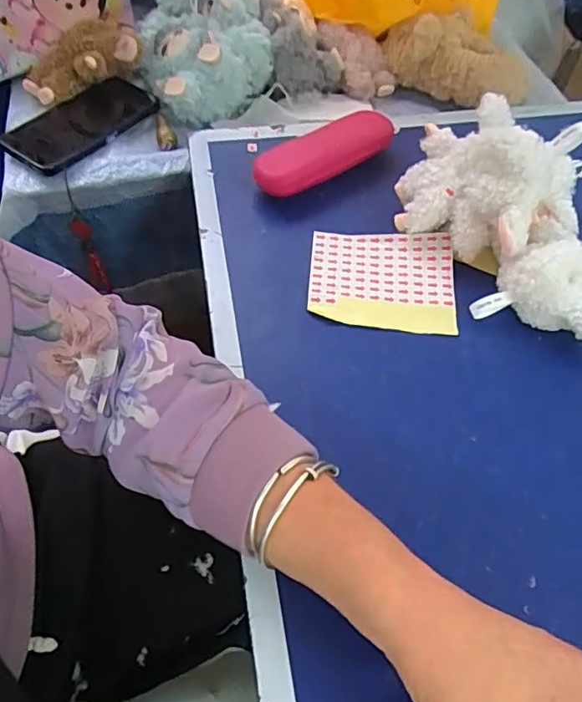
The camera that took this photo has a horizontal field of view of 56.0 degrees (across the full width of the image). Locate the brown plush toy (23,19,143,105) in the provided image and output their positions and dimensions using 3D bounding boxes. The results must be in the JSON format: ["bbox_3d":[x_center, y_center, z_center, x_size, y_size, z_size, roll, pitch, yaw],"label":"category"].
[{"bbox_3d":[-0.232,-0.320,0.601,0.122,0.048,0.078,-26,61,-18],"label":"brown plush toy"}]

